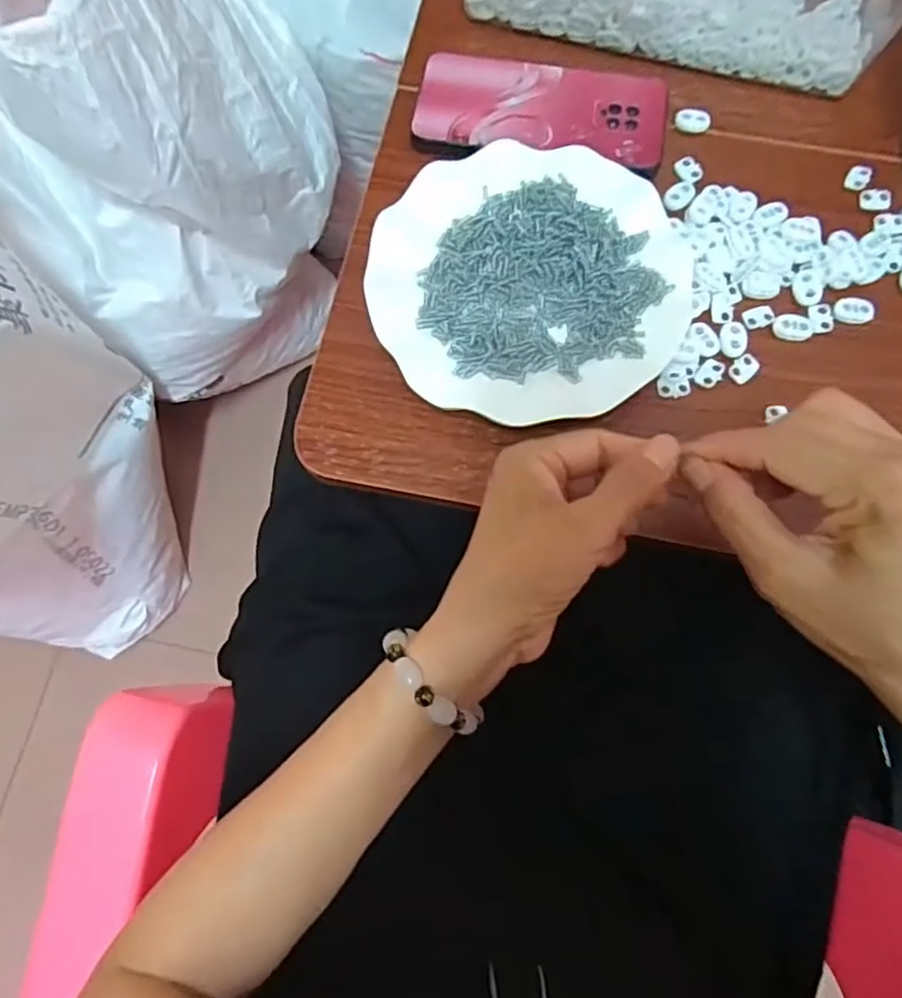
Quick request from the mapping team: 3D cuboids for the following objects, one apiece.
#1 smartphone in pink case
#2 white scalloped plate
[{"bbox_3d":[0.059,-0.257,0.426,0.162,0.011,0.080,7,74,3],"label":"smartphone in pink case"},{"bbox_3d":[0.046,-0.130,0.382,0.185,0.017,0.178,0,74,1],"label":"white scalloped plate"}]

